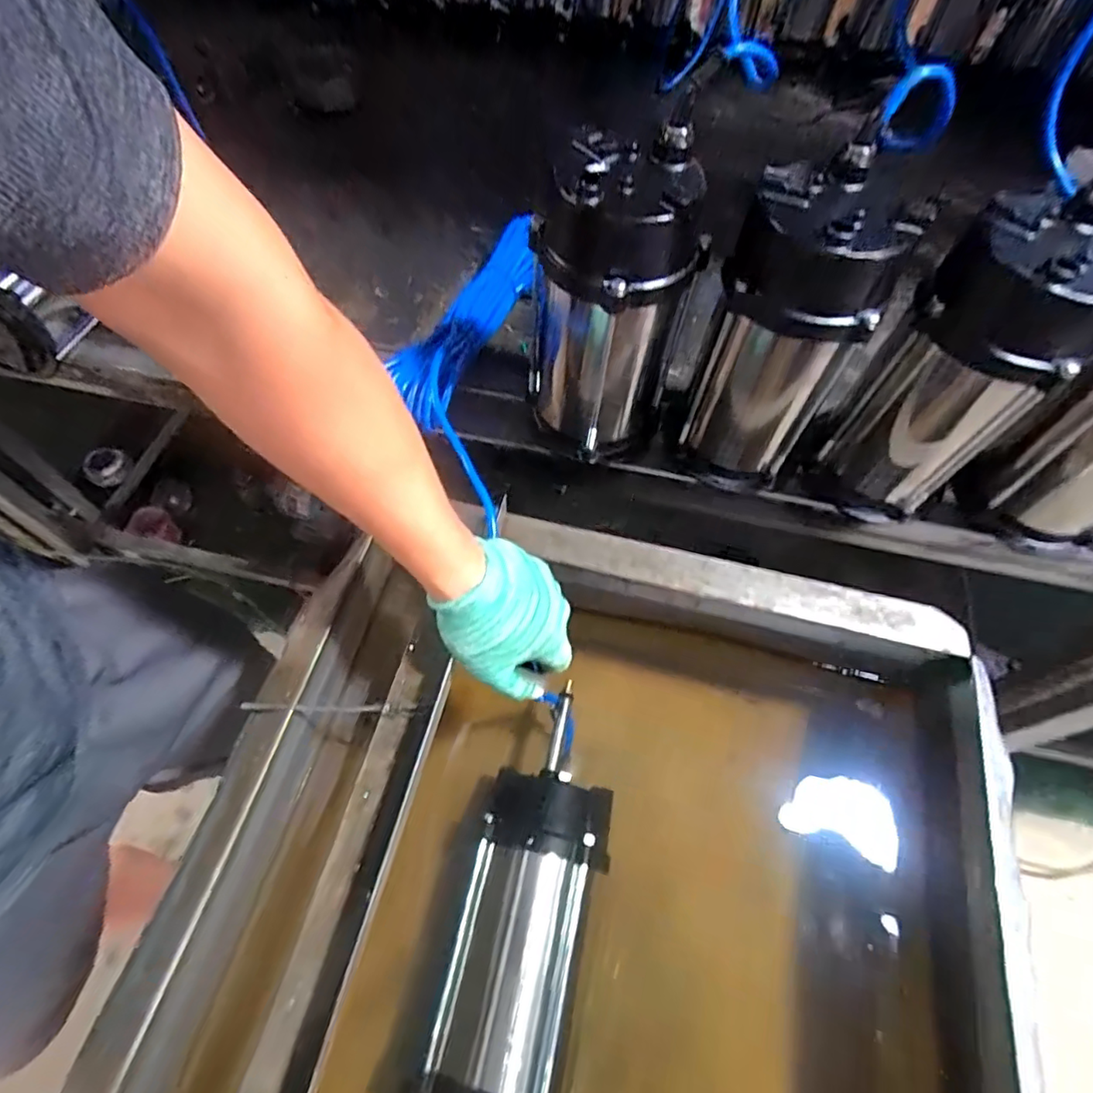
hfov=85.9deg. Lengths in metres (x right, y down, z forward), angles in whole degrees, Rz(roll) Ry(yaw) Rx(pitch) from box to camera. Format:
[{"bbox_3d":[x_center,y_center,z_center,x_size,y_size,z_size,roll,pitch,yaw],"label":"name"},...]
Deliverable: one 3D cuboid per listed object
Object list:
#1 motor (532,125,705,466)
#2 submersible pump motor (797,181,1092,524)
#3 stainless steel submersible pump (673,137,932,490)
[{"bbox_3d":[0.053,-0.196,0.515,0.130,0.252,0.108,3,60,0],"label":"motor"},{"bbox_3d":[0.334,-0.133,0.489,0.107,0.253,0.117,-39,68,-21],"label":"submersible pump motor"},{"bbox_3d":[0.199,-0.171,0.508,0.111,0.261,0.108,25,62,13],"label":"stainless steel submersible pump"}]

